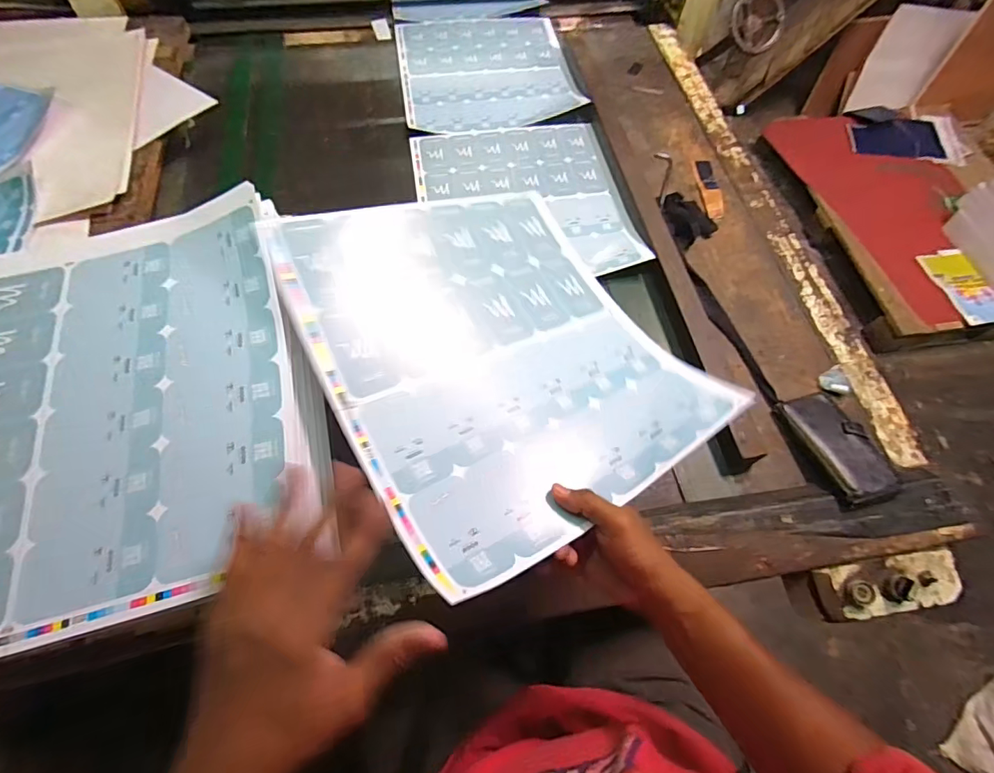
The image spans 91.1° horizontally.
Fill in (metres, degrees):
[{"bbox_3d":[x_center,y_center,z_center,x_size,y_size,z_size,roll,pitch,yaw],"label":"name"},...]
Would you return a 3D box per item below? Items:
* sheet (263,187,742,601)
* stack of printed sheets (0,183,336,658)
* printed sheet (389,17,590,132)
[{"bbox_3d":[0.005,-0.048,0.497,0.348,0.117,0.383,-31,68,-17],"label":"sheet"},{"bbox_3d":[-0.369,0.010,0.396,0.405,0.039,0.368,-13,64,-9],"label":"stack of printed sheets"},{"bbox_3d":[-0.027,-0.688,1.042,0.352,0.026,0.400,-7,63,-6],"label":"printed sheet"}]

